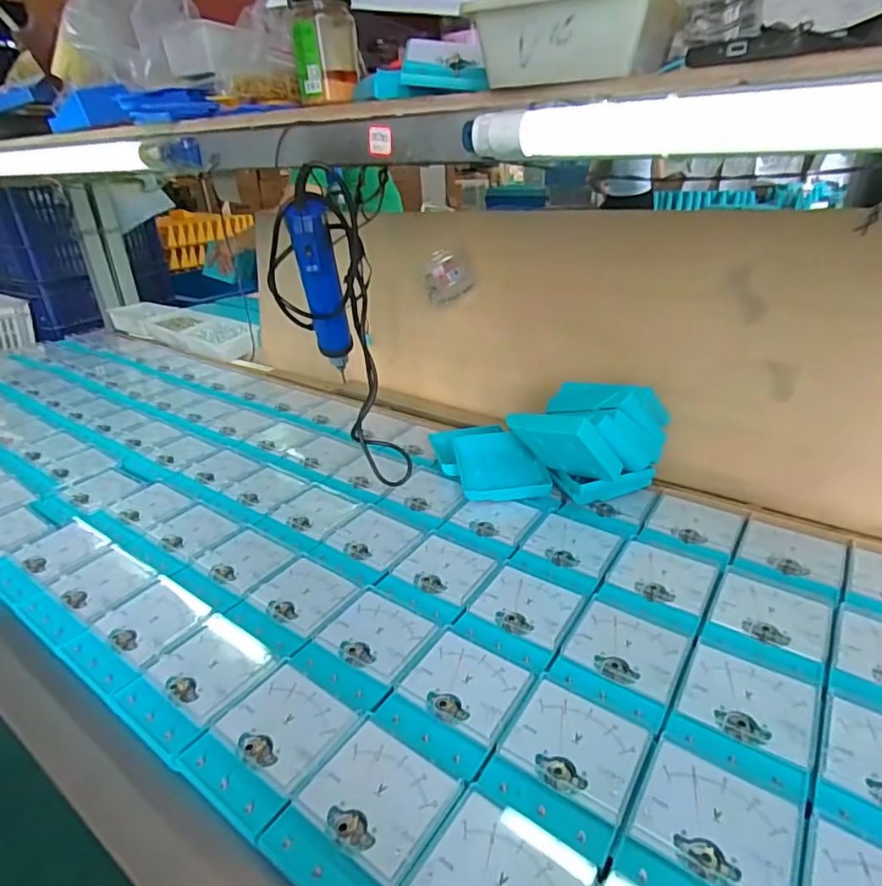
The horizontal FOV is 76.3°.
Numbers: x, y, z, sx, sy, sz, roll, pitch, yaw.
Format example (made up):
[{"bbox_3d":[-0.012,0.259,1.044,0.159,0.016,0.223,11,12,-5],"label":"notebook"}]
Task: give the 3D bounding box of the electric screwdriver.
[{"bbox_3d":[-0.130,-0.162,0.634,0.037,0.238,0.032,-4,51,-1],"label":"electric screwdriver"}]

